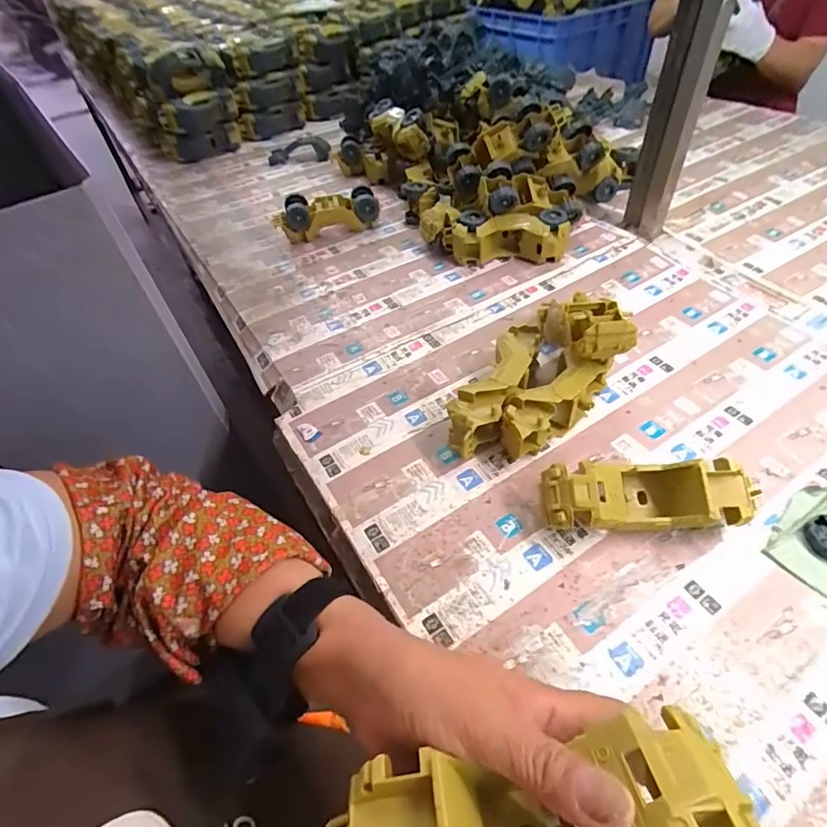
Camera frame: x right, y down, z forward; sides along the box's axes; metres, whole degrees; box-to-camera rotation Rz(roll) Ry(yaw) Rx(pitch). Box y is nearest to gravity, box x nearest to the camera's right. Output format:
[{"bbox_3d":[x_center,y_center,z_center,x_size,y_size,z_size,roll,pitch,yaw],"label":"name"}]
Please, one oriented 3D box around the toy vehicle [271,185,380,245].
[{"bbox_3d":[-0.146,-0.335,0.792,0.172,0.056,0.066,-14,49,-7],"label":"toy vehicle"}]

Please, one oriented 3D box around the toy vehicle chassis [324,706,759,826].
[{"bbox_3d":[0.044,0.170,0.192,0.170,0.053,0.059,-13,49,2],"label":"toy vehicle chassis"}]

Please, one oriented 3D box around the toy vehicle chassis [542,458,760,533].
[{"bbox_3d":[0.197,0.074,0.399,0.171,0.060,0.054,-2,49,3],"label":"toy vehicle chassis"}]

